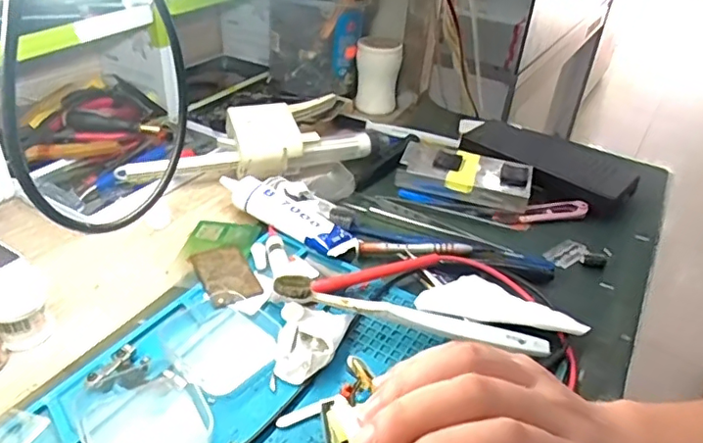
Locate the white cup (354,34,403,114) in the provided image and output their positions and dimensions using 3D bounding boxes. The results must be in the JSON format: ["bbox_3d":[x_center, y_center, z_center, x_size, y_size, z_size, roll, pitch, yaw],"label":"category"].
[{"bbox_3d":[0.033,-0.180,0.696,0.051,0.085,0.047,4,34,-2],"label":"white cup"}]

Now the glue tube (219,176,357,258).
[{"bbox_3d":[-0.054,-0.010,0.479,0.140,0.023,0.041,25,39,27],"label":"glue tube"}]

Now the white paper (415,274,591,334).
[{"bbox_3d":[0.106,0.059,0.413,0.113,0.008,0.051,6,29,3],"label":"white paper"}]

